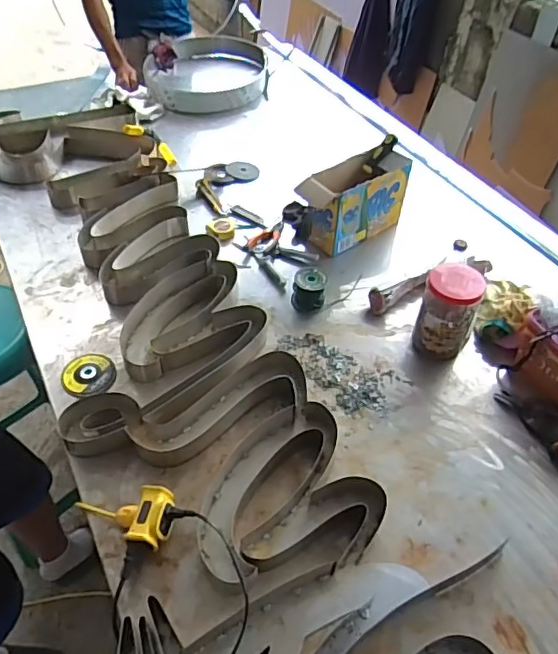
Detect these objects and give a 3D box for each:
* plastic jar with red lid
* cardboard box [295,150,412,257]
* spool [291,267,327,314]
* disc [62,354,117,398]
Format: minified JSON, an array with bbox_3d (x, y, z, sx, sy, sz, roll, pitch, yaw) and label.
[{"bbox_3d":[0.323,-0.027,1.074,0.102,0.176,0.108,2,47,-2],"label":"plastic jar with red lid"},{"bbox_3d":[0.166,-0.289,1.314,0.263,0.187,0.124,-30,54,-26],"label":"cardboard box"},{"bbox_3d":[0.063,-0.080,1.179,0.069,0.071,0.071,3,47,-1],"label":"spool"},{"bbox_3d":[-0.355,0.088,1.044,0.094,0.012,0.096,2,47,-2],"label":"disc"}]

